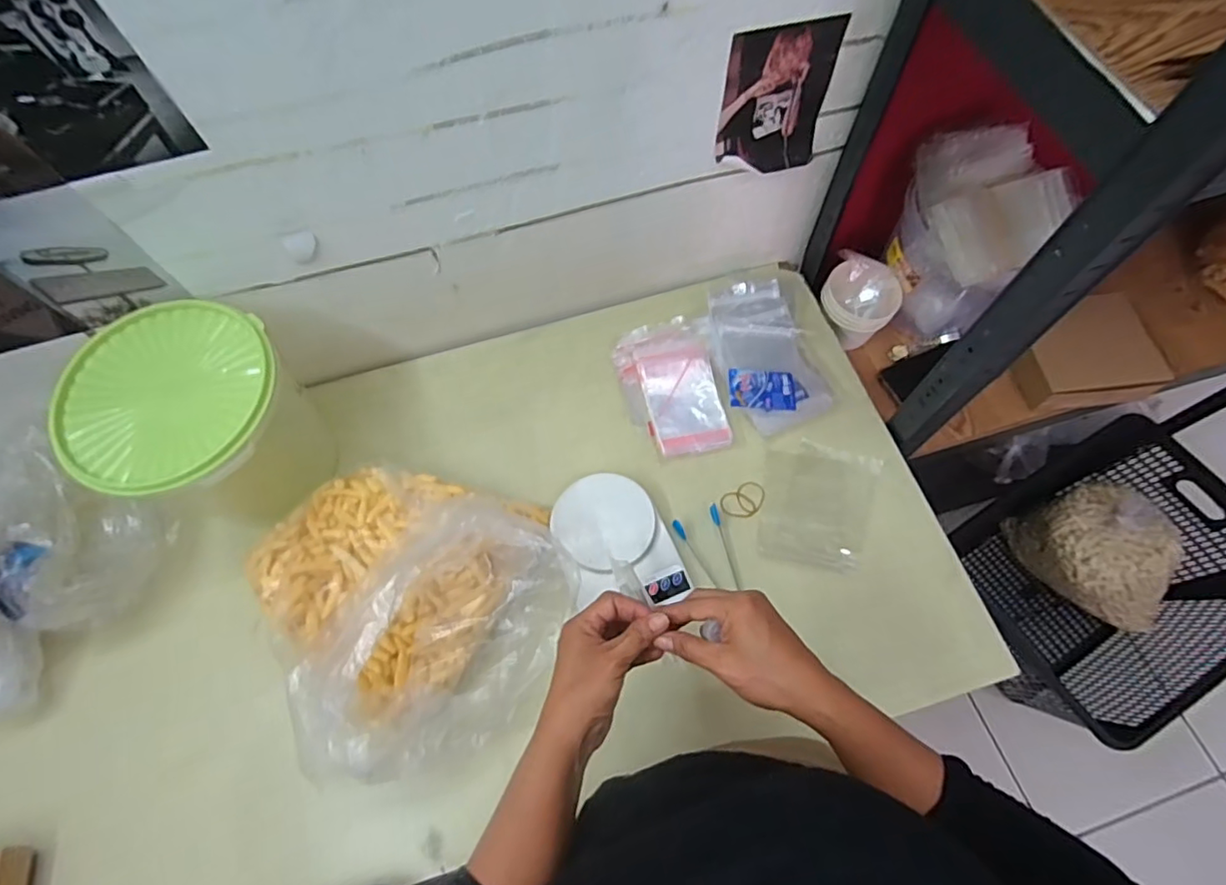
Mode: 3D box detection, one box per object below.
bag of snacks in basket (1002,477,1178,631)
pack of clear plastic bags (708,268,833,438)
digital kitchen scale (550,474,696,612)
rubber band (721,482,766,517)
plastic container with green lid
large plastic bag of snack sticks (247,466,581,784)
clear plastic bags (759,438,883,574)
[{"bbox_3d":[1.049,0.236,1.229,0.239,0.181,0.294,-25,67,-9],"label":"bag of snacks in basket"},{"bbox_3d":[0.199,-0.124,0.776,0.128,0.043,0.238,-8,66,-1],"label":"pack of clear plastic bags"},{"bbox_3d":[0.002,0.114,0.679,0.123,0.032,0.156,-21,67,-7],"label":"digital kitchen scale"},{"bbox_3d":[0.162,0.071,0.714,0.057,0.004,0.039,-31,68,-11],"label":"rubber band"},{"bbox_3d":[-0.443,-0.014,0.664,0.208,0.196,0.209,-40,71,-15],"label":"plastic container with green lid"},{"bbox_3d":[-0.207,0.142,0.597,0.282,0.121,0.314,-34,69,-12],"label":"large plastic bag of snack sticks"},{"bbox_3d":[0.246,0.073,0.708,0.123,0.004,0.156,13,66,14],"label":"clear plastic bags"}]

